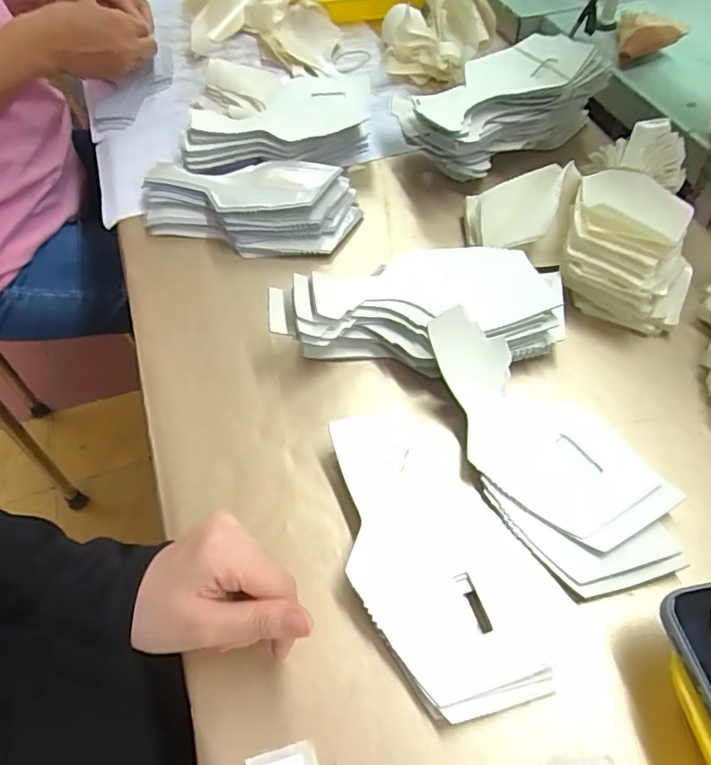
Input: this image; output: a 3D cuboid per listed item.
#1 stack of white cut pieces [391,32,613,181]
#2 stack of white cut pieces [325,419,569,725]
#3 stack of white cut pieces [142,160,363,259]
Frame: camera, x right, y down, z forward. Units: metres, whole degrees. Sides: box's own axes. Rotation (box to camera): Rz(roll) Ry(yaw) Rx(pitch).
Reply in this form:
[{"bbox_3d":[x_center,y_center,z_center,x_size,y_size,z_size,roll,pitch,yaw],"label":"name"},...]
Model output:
[{"bbox_3d":[0.146,-0.274,0.558,0.195,0.087,0.100,-20,57,-12],"label":"stack of white cut pieces"},{"bbox_3d":[0.049,0.099,0.343,0.108,0.018,0.189,-23,57,-13],"label":"stack of white cut pieces"},{"bbox_3d":[-0.103,-0.170,0.524,0.209,0.038,0.103,2,55,3],"label":"stack of white cut pieces"}]

